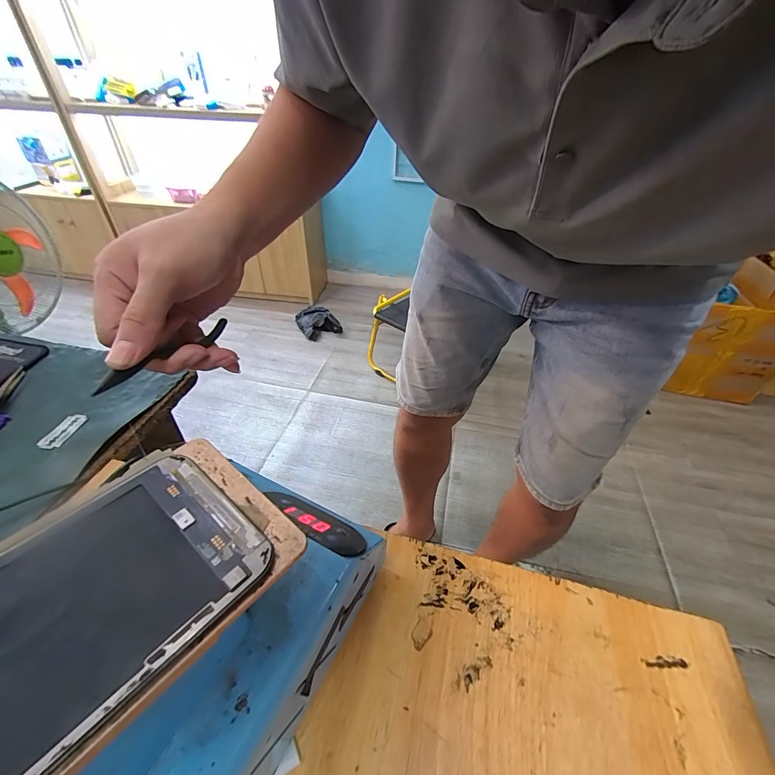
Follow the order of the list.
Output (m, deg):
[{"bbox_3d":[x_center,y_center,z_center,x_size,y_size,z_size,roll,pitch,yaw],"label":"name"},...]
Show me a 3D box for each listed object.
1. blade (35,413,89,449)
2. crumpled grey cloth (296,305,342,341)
[{"bbox_3d":[-0.302,0.040,0.352,0.020,0.004,0.040,11,42,1],"label":"blade"},{"bbox_3d":[-0.346,-0.332,1.840,0.178,0.076,0.220,-21,45,-25],"label":"crumpled grey cloth"}]

